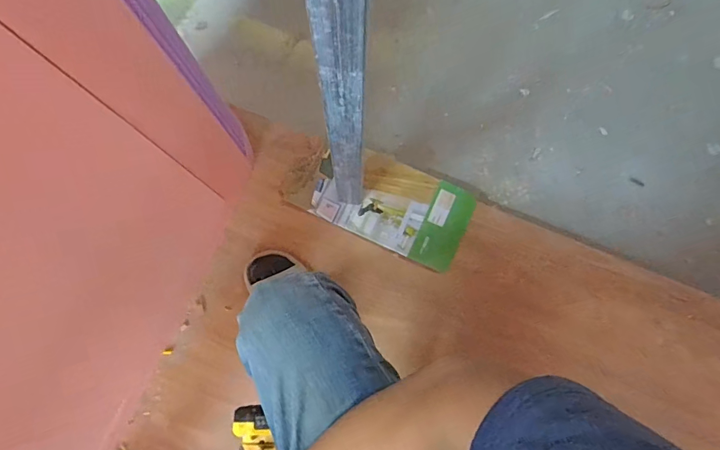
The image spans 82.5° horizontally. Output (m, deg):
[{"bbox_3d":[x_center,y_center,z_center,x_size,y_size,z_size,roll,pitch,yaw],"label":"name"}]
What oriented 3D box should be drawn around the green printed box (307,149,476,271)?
[{"bbox_3d":[0.078,-0.050,0.913,0.327,0.031,0.195,25,80,4],"label":"green printed box"}]

